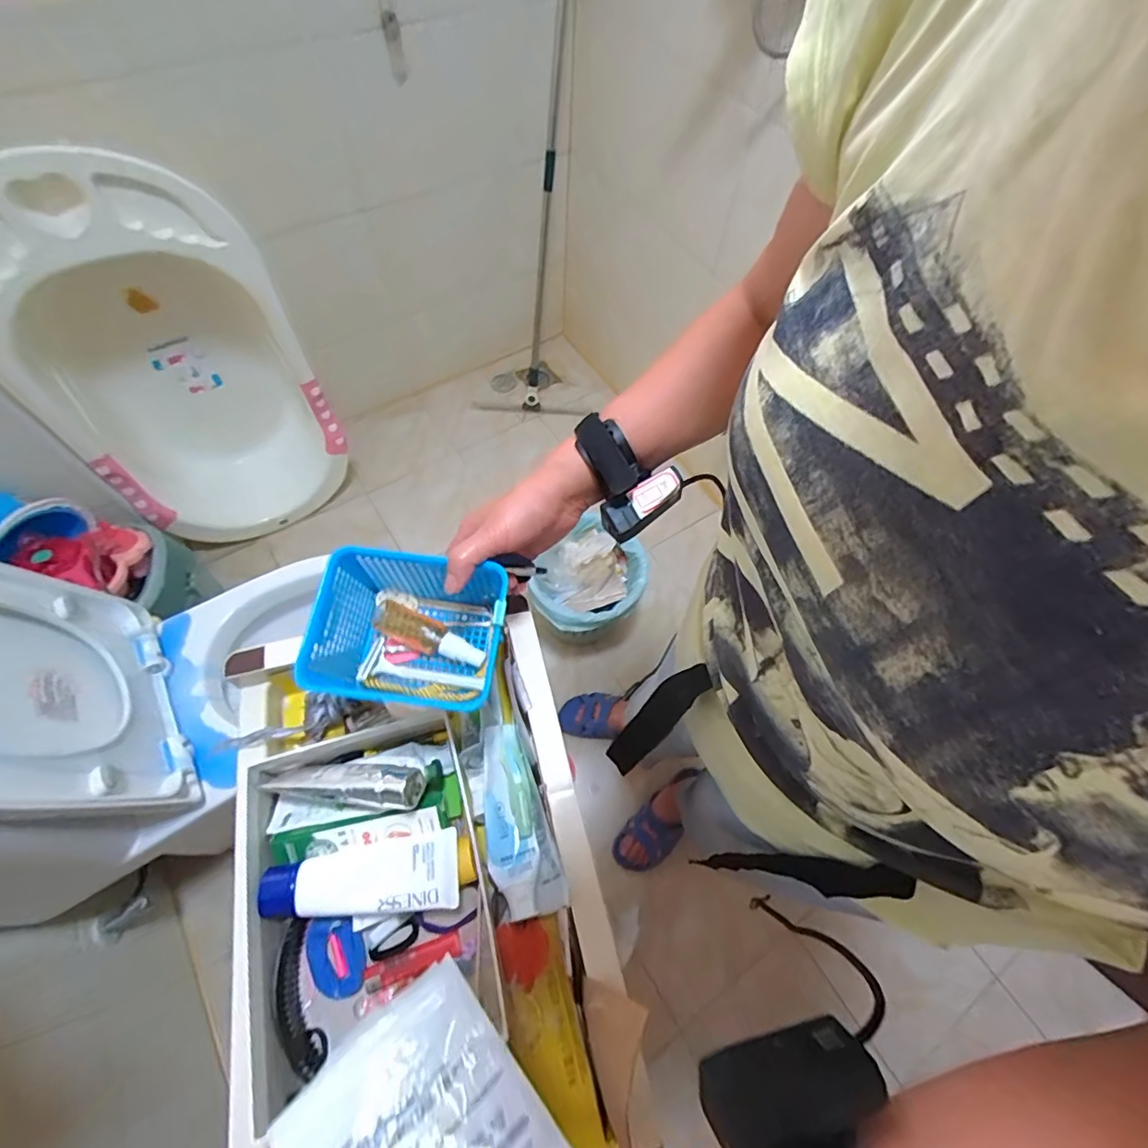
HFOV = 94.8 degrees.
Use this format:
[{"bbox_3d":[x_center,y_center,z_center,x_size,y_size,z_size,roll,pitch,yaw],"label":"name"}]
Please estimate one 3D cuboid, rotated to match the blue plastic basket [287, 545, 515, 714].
[{"bbox_3d":[-0.128,0.044,0.433,0.145,0.090,0.111,3,63,0],"label":"blue plastic basket"}]

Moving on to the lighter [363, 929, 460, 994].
[{"bbox_3d":[-0.135,0.326,0.445,0.079,0.007,0.018,-18,64,-10],"label":"lighter"}]

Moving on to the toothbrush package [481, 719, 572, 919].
[{"bbox_3d":[-0.054,0.215,0.466,0.056,0.030,0.156,-17,64,-9],"label":"toothbrush package"}]

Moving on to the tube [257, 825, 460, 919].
[{"bbox_3d":[-0.172,0.249,0.431,0.148,0.029,0.056,-5,63,-4],"label":"tube"}]

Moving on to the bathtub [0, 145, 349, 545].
[{"bbox_3d":[-0.881,-0.413,1.238,0.519,0.984,0.259,-35,68,-17],"label":"bathtub"}]

